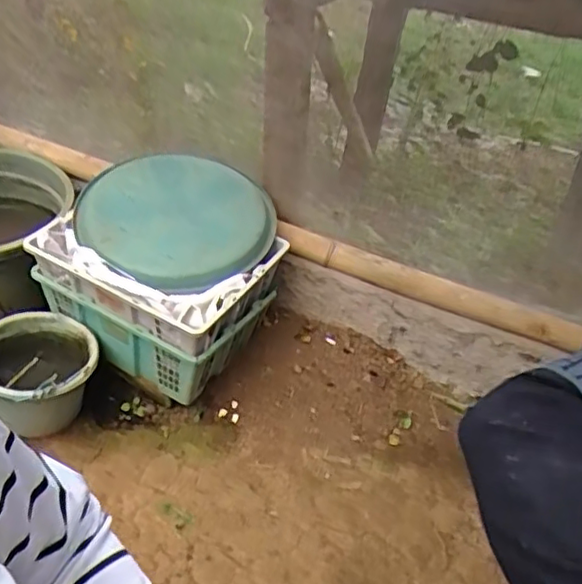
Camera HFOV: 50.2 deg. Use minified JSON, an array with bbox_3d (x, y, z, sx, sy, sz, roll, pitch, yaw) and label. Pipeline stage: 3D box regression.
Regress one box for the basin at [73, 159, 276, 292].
[{"bbox_3d":[-0.307,-0.194,1.592,0.506,0.115,0.547,5,40,-4],"label":"basin"}]

